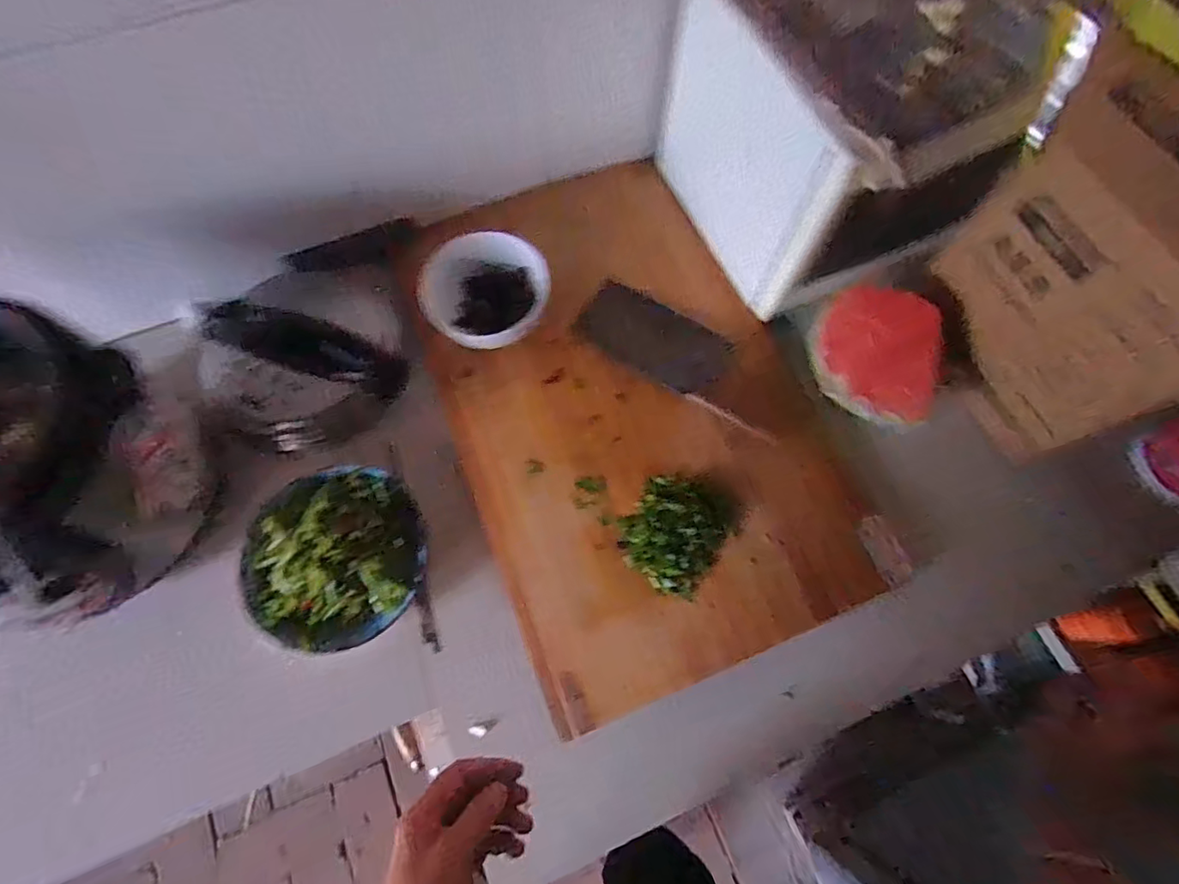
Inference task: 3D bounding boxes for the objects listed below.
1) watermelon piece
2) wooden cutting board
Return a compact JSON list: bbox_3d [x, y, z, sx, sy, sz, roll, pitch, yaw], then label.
[{"bbox_3d":[0.337,-0.100,0.642,0.134,0.069,0.165,-41,75,-15],"label":"watermelon piece"},{"bbox_3d":[0.035,-0.065,0.680,0.419,0.046,0.667,-20,72,-7],"label":"wooden cutting board"}]

